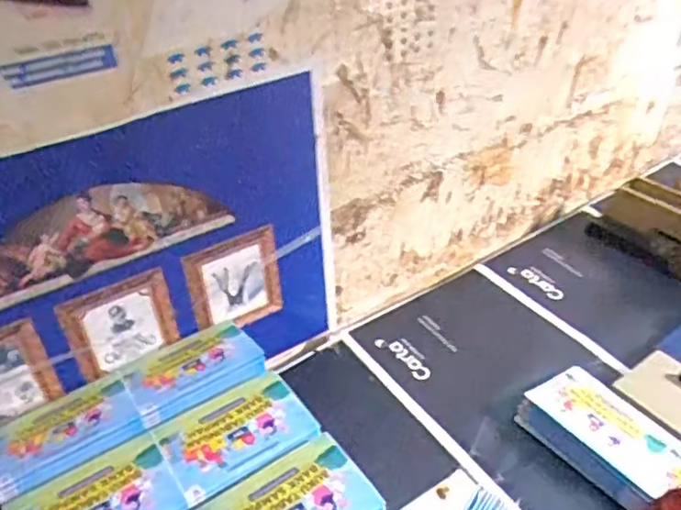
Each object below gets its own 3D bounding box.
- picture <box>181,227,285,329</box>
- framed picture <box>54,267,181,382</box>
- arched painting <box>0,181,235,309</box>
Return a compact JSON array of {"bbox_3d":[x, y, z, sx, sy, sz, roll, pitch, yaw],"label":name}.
[{"bbox_3d":[-0.136,0.038,0.815,0.121,0.139,0.008,-25,42,-25],"label":"picture"},{"bbox_3d":[-0.262,0.083,0.746,0.122,0.115,0.010,-23,41,-23],"label":"framed picture"},{"bbox_3d":[-0.268,-0.026,0.668,0.297,0.098,0.016,-24,42,-25],"label":"arched painting"}]

